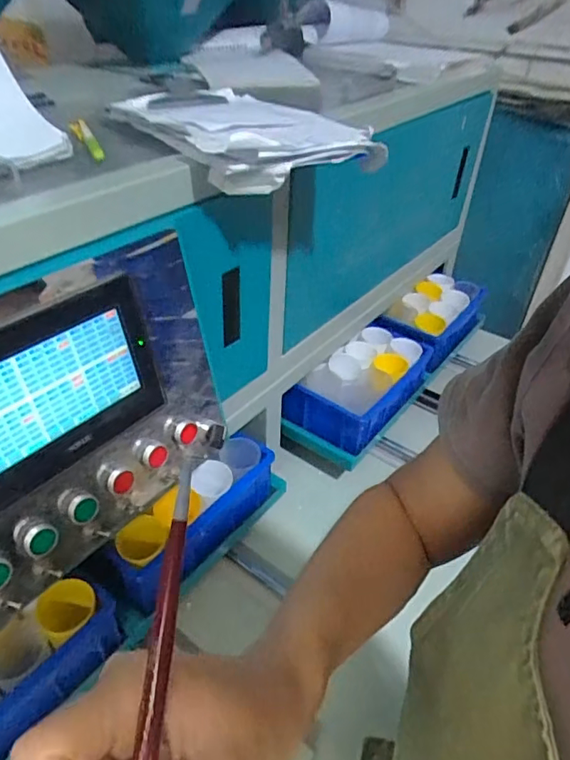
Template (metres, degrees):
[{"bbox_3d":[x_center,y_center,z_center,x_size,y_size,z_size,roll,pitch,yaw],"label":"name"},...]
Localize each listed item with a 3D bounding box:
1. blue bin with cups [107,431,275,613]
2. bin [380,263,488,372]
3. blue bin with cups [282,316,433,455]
[{"bbox_3d":[-0.120,0.186,0.778,0.264,0.132,0.091,-39,53,-25],"label":"blue bin with cups"},{"bbox_3d":[0.333,-0.138,1.180,0.142,0.091,0.290,30,46,30],"label":"bin"},{"bbox_3d":[0.159,0.007,1.021,0.146,0.111,0.328,31,46,31],"label":"blue bin with cups"}]

